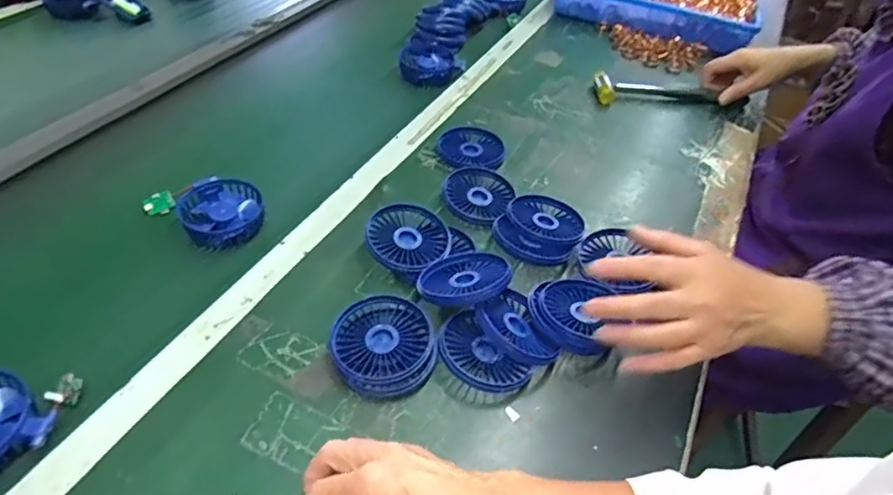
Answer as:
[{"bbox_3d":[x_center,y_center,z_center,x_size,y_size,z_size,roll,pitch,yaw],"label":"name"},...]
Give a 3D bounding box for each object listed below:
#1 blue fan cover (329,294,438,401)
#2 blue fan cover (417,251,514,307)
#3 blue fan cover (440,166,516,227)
[{"bbox_3d":[-0.056,0.085,0.506,0.087,0.023,0.094,-7,46,-11],"label":"blue fan cover"},{"bbox_3d":[0.017,0.030,0.543,0.085,0.013,0.091,-27,30,-21],"label":"blue fan cover"},{"bbox_3d":[0.037,-0.062,0.666,0.078,0.024,0.089,18,47,13],"label":"blue fan cover"}]

